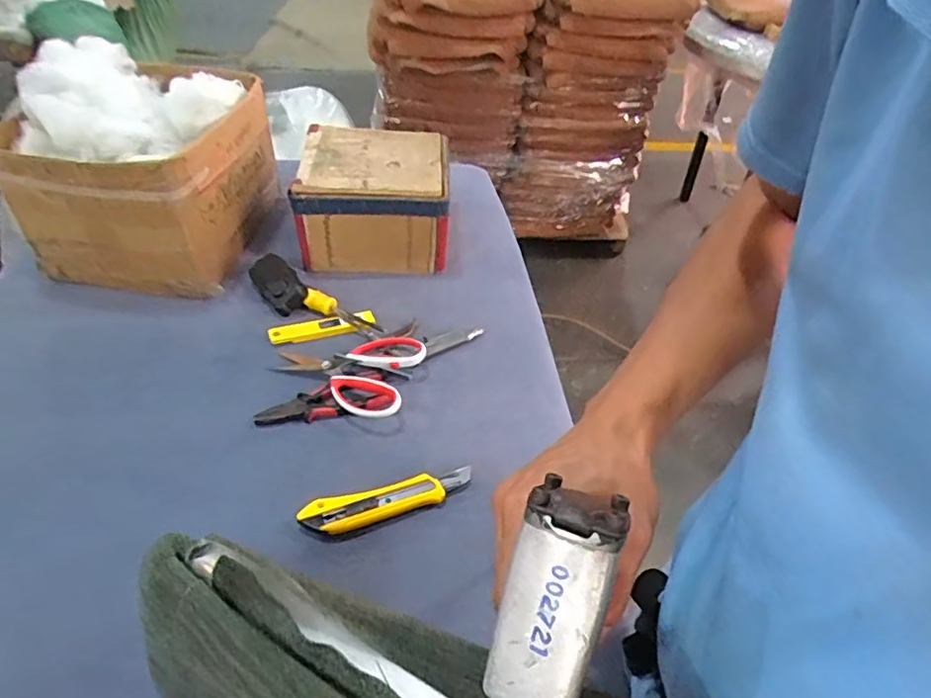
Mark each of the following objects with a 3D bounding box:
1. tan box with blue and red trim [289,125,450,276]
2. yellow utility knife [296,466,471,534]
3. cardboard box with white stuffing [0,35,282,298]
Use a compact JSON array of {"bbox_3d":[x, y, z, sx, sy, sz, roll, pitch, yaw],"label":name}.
[{"bbox_3d":[-0.134,-0.227,0.902,0.208,0.134,0.205,0,44,-4],"label":"tan box with blue and red trim"},{"bbox_3d":[-0.074,0.146,0.578,0.168,0.013,0.035,-13,46,-17],"label":"yellow utility knife"},{"bbox_3d":[-0.438,-0.248,0.811,0.258,0.239,0.292,12,44,8],"label":"cardboard box with white stuffing"}]

